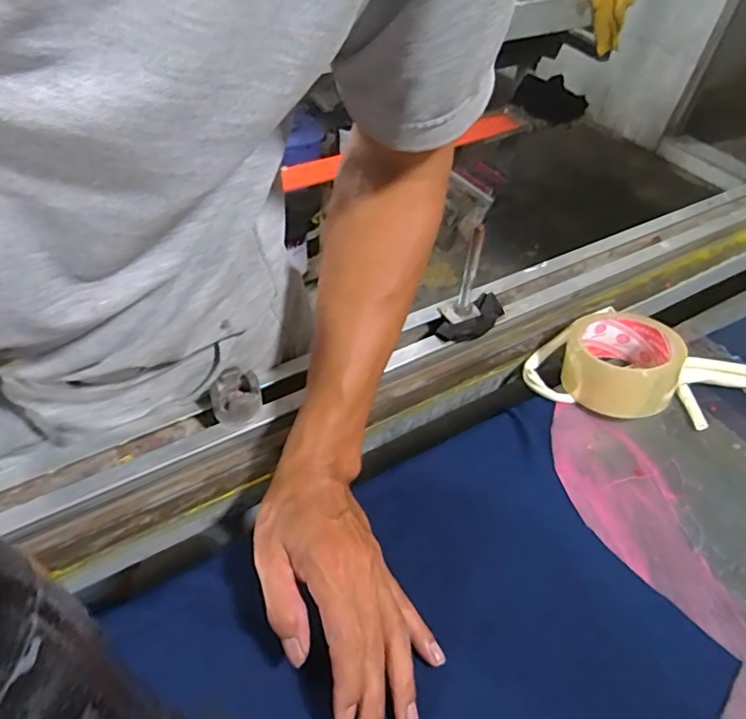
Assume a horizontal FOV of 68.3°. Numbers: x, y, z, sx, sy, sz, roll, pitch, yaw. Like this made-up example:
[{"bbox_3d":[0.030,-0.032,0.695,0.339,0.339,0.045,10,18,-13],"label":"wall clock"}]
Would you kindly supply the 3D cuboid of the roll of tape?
[{"bbox_3d":[0.226,0.000,0.504,0.095,0.058,0.095,3,49,-3],"label":"roll of tape"}]

